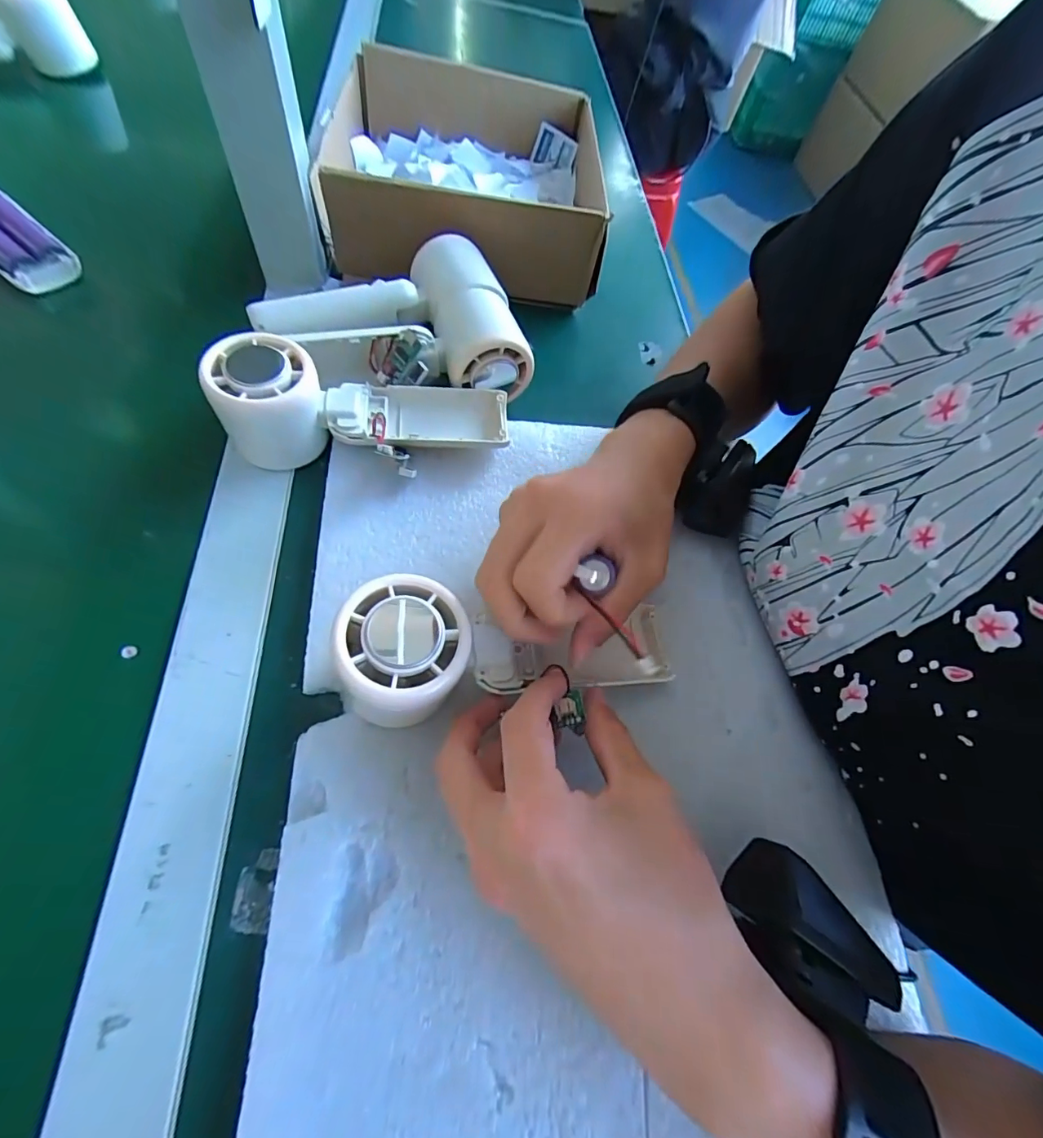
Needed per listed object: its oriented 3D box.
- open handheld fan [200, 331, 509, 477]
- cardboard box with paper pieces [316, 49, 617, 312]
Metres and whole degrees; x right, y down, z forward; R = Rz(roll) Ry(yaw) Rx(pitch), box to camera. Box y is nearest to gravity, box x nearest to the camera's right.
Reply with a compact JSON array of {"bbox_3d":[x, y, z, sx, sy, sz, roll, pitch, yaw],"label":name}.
[{"bbox_3d":[-0.090,-0.088,0.290,0.166,0.056,0.069,-2,59,-21],"label":"open handheld fan"},{"bbox_3d":[-0.045,-0.325,0.410,0.220,0.097,0.244,2,62,-10],"label":"cardboard box with paper pieces"}]

